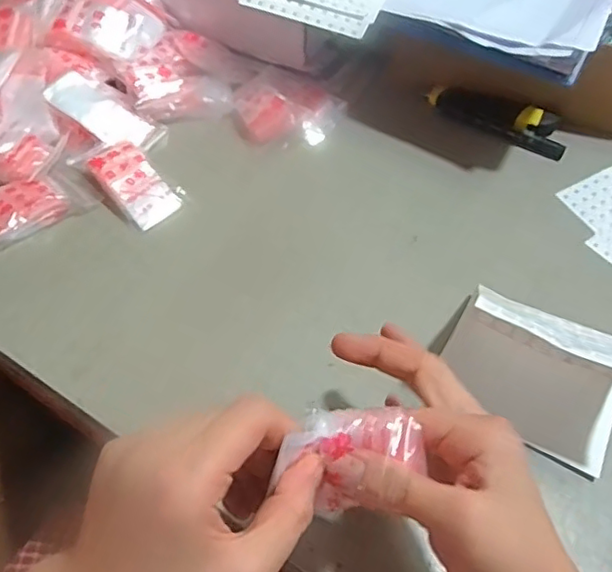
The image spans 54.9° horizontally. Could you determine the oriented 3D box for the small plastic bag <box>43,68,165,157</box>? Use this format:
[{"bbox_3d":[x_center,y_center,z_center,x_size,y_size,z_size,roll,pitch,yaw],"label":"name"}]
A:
[{"bbox_3d":[-0.189,-0.160,0.557,0.106,0.009,0.056,28,49,-14],"label":"small plastic bag"}]

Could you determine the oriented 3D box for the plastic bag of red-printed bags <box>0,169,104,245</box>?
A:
[{"bbox_3d":[-0.236,-0.063,0.488,0.114,0.025,0.050,-35,61,-28],"label":"plastic bag of red-printed bags"}]

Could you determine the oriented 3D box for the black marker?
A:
[{"bbox_3d":[0.214,-0.161,0.621,0.116,0.014,0.020,28,54,17],"label":"black marker"}]

